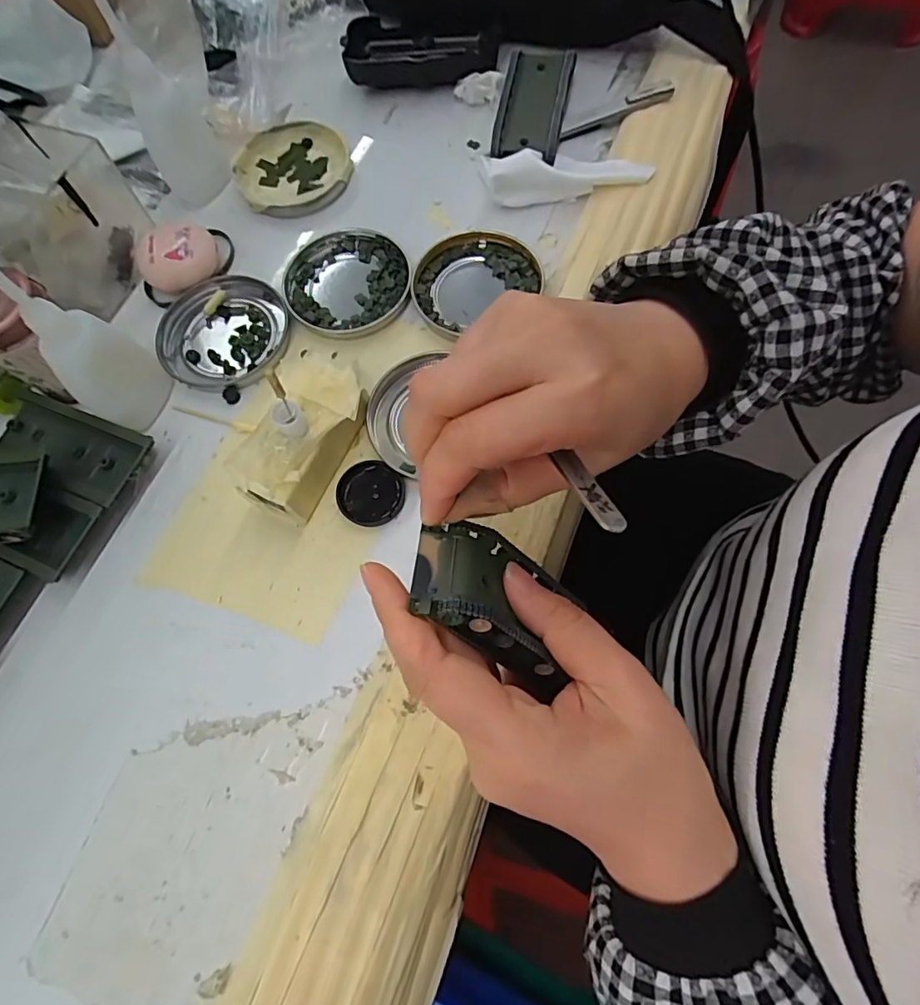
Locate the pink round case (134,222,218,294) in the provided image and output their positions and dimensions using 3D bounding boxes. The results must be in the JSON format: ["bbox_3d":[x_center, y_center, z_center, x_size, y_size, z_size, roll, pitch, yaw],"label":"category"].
[{"bbox_3d":[-0.180,-0.157,0.331,0.047,0.022,0.041,-15,70,-2],"label":"pink round case"}]

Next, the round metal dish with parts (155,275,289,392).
[{"bbox_3d":[-0.146,-0.105,0.320,0.075,0.008,0.077,-1,70,3],"label":"round metal dish with parts"}]

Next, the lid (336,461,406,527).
[{"bbox_3d":[-0.048,-0.005,0.281,0.036,0.005,0.035,-1,70,3],"label":"lid"}]

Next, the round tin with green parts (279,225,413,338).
[{"bbox_3d":[-0.071,-0.140,0.328,0.079,0.009,0.076,-1,70,3],"label":"round tin with green parts"}]

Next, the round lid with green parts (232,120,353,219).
[{"bbox_3d":[-0.117,-0.233,0.361,0.076,0.011,0.076,-1,70,3],"label":"round lid with green parts"}]

